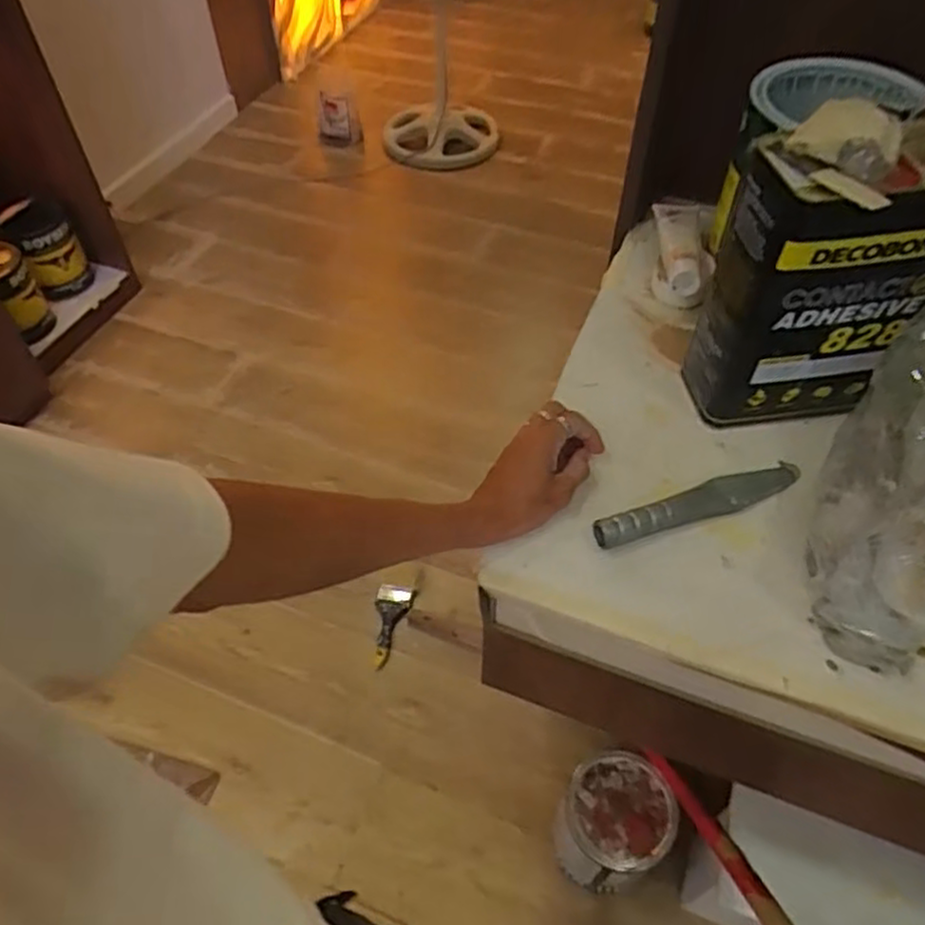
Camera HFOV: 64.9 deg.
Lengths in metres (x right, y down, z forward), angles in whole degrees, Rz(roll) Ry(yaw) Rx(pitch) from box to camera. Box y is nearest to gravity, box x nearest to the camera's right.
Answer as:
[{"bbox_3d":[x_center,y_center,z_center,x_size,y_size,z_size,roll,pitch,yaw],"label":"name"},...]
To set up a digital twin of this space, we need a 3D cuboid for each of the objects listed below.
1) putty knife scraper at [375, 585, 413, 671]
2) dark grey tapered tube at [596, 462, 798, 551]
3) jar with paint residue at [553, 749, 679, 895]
[{"bbox_3d":[-0.144,0.322,1.427,0.068,0.014,0.160,7,66,5],"label":"putty knife scraper"},{"bbox_3d":[0.209,0.031,0.633,0.212,0.028,0.031,-16,54,-13],"label":"dark grey tapered tube"},{"bbox_3d":[0.229,0.556,1.121,0.150,0.207,0.146,1,52,-1],"label":"jar with paint residue"}]

